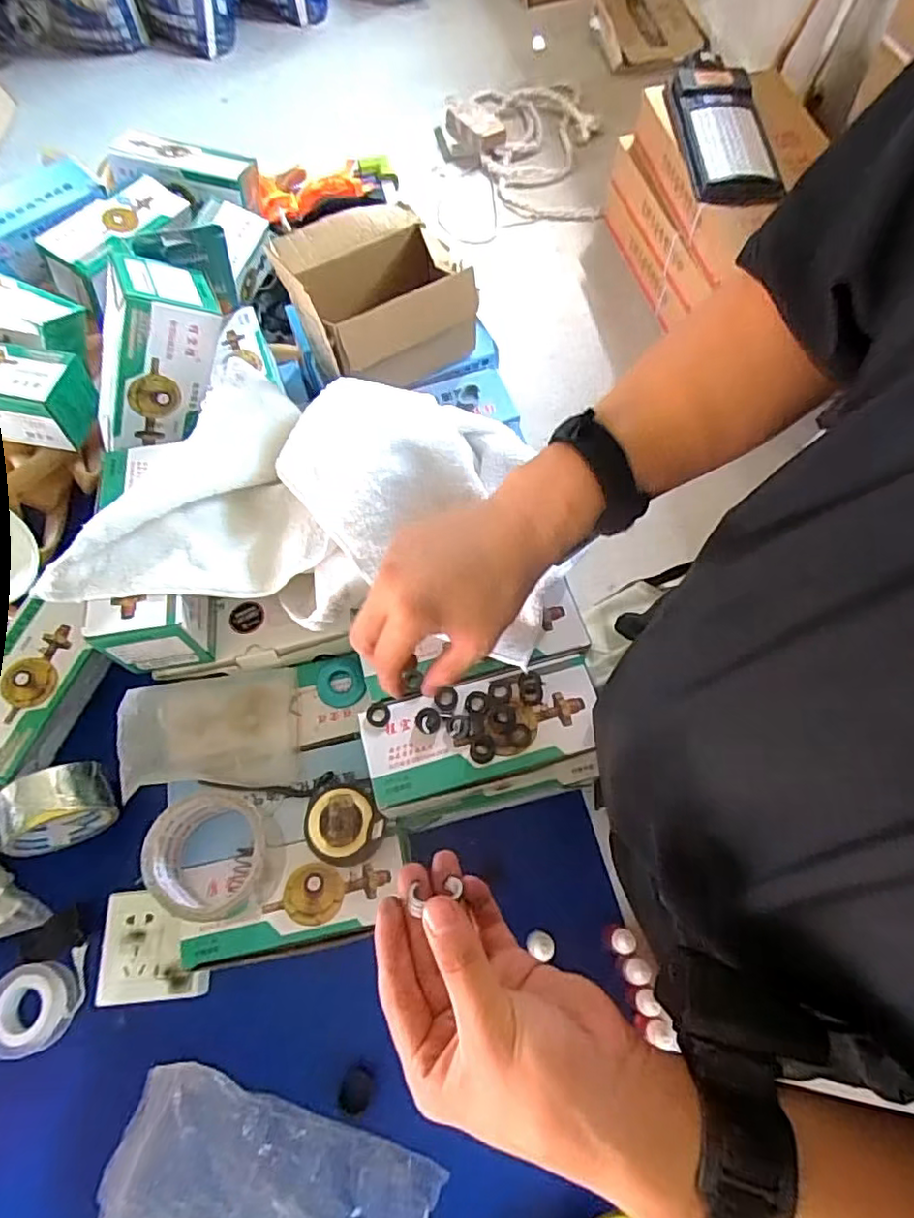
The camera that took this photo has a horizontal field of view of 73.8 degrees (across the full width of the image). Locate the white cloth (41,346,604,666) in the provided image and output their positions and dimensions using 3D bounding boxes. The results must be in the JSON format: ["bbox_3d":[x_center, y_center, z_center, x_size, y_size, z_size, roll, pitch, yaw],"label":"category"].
[{"bbox_3d":[-0.105,-0.100,0.499,0.348,0.076,0.239,5,65,5],"label":"white cloth"}]

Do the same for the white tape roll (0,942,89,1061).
[{"bbox_3d":[-0.357,0.334,0.512,0.073,0.023,0.068,-1,65,2],"label":"white tape roll"}]

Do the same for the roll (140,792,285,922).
[{"bbox_3d":[-0.185,0.190,0.469,0.090,0.053,0.086,-1,65,2],"label":"roll"}]

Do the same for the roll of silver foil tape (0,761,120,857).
[{"bbox_3d":[-0.359,0.179,0.545,0.095,0.080,0.050,-25,66,-9],"label":"roll of silver foil tape"}]

